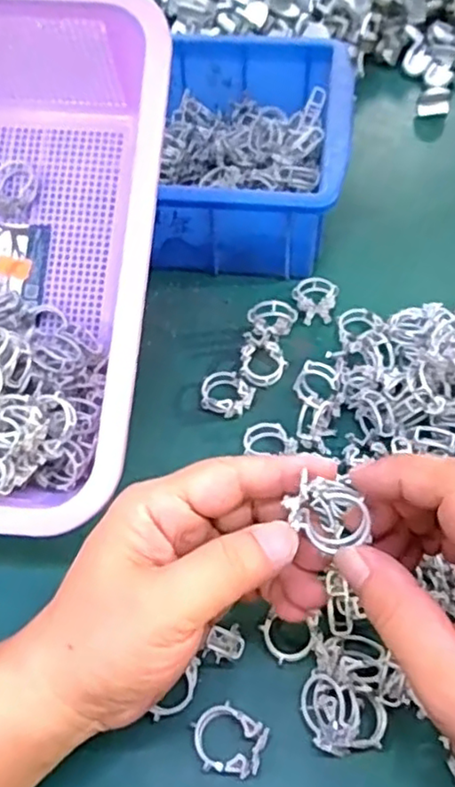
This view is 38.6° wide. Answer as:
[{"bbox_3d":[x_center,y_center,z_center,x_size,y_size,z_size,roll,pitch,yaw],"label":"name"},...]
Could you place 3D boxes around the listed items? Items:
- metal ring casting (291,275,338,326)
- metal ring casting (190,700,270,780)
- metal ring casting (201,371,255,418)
[{"bbox_3d":[0.056,-0.062,0.414,0.028,0.011,0.037,14,58,10],"label":"metal ring casting"},{"bbox_3d":[0.000,0.146,0.274,0.031,0.010,0.025,18,59,13],"label":"metal ring casting"},{"bbox_3d":[0.000,0.000,0.373,0.030,0.009,0.025,22,60,15],"label":"metal ring casting"}]

